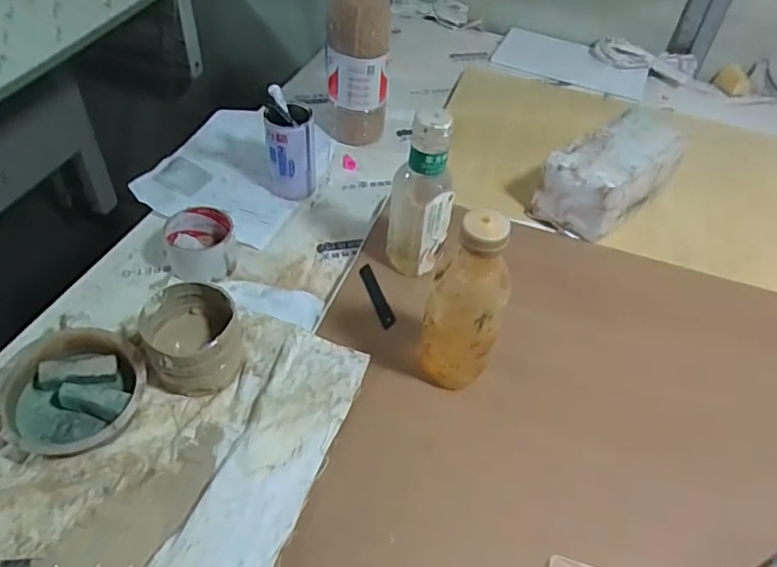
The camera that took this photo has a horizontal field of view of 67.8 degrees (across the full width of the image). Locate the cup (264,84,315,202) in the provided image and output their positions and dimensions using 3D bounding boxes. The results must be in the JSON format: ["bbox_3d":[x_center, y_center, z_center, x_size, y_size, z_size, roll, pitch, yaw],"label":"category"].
[{"bbox_3d":[-0.132,-0.184,0.769,0.069,0.132,0.063,-7,46,-8],"label":"cup"}]

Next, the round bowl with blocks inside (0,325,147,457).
[{"bbox_3d":[-0.294,0.103,0.550,0.111,0.059,0.118,1,46,-1],"label":"round bowl with blocks inside"}]

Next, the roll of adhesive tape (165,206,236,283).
[{"bbox_3d":[-0.224,-0.048,0.689,0.082,0.053,0.085,-15,48,-15],"label":"roll of adhesive tape"}]

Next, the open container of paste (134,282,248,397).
[{"bbox_3d":[-0.198,0.055,0.578,0.100,0.073,0.093,-7,46,-8],"label":"open container of paste"}]

